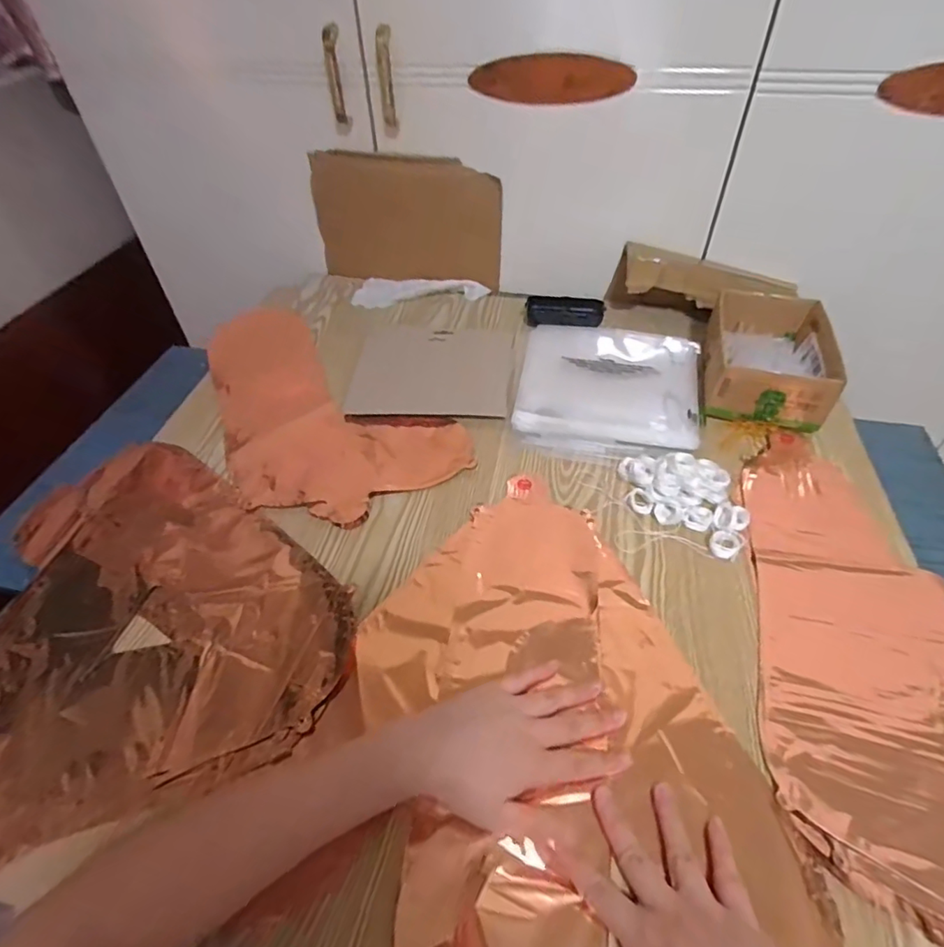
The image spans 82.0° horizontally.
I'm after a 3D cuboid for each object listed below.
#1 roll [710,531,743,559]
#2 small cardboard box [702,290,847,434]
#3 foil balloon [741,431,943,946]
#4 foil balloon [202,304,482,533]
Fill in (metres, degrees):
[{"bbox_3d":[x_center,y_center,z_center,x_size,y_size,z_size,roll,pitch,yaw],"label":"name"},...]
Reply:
[{"bbox_3d":[0.232,0.064,0.498,0.027,0.010,0.024,-32,53,-23],"label":"roll"},{"bbox_3d":[0.347,-0.140,0.644,0.126,0.064,0.195,11,49,13],"label":"small cardboard box"},{"bbox_3d":[0.336,0.133,0.443,0.197,0.021,0.414,10,49,12],"label":"foil balloon"},{"bbox_3d":[-0.207,-0.098,0.664,0.222,0.006,0.425,-29,52,-21],"label":"foil balloon"}]

